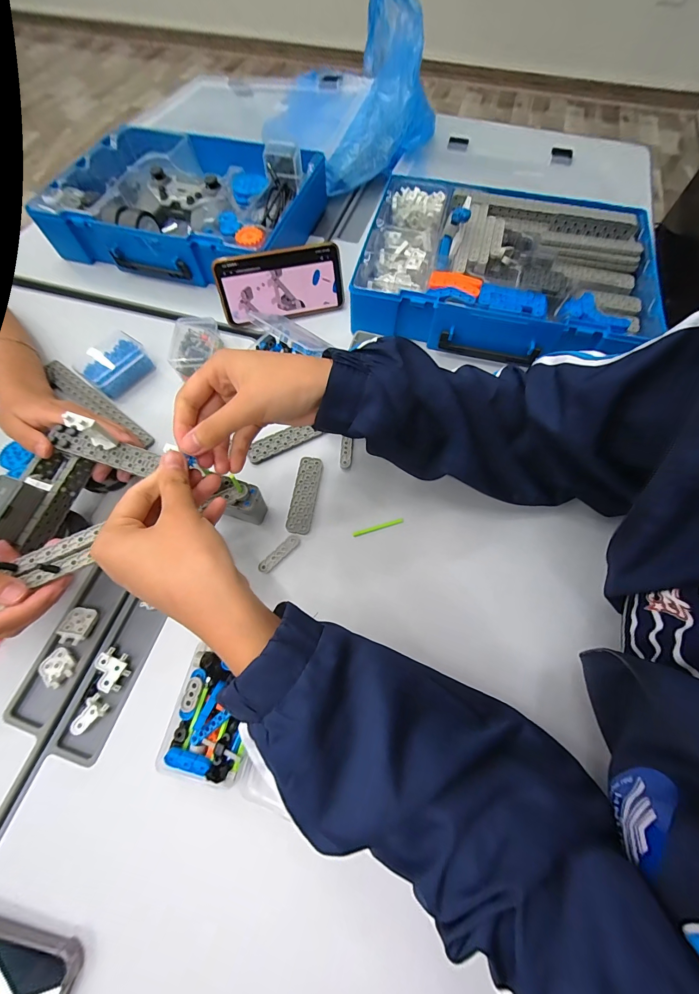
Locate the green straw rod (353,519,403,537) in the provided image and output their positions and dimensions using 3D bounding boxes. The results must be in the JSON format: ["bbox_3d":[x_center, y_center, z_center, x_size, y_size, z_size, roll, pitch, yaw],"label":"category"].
[{"bbox_3d":[0.030,0.031,0.367,0.055,0.004,0.006,-15,67,-7],"label":"green straw rod"}]

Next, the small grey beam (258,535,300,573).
[{"bbox_3d":[-0.070,0.057,0.351,0.048,0.007,0.011,-42,73,-17],"label":"small grey beam"}]

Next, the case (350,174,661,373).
[{"bbox_3d":[0.202,-0.302,0.475,0.360,0.072,0.261,13,67,5],"label":"case"}]

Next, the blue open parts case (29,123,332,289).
[{"bbox_3d":[-0.243,-0.459,0.537,0.354,0.083,0.281,13,67,5],"label":"blue open parts case"}]

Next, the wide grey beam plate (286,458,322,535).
[{"bbox_3d":[-0.048,-0.003,0.377,0.025,0.008,0.087,7,66,3],"label":"wide grey beam plate"}]

